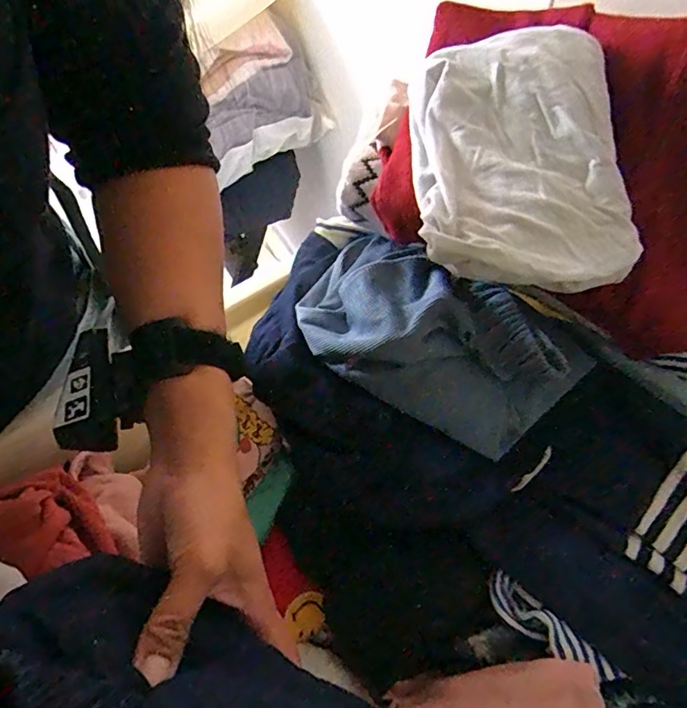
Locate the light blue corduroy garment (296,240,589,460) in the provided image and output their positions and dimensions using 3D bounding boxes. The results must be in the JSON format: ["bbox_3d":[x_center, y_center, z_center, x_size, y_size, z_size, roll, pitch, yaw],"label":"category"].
[{"bbox_3d":[0.065,-0.020,0.410,0.217,0.072,0.133,36,64,22],"label":"light blue corduroy garment"}]

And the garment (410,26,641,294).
[{"bbox_3d":[0.114,-0.128,0.341,0.137,0.062,0.190,-4,57,-2],"label":"garment"}]

